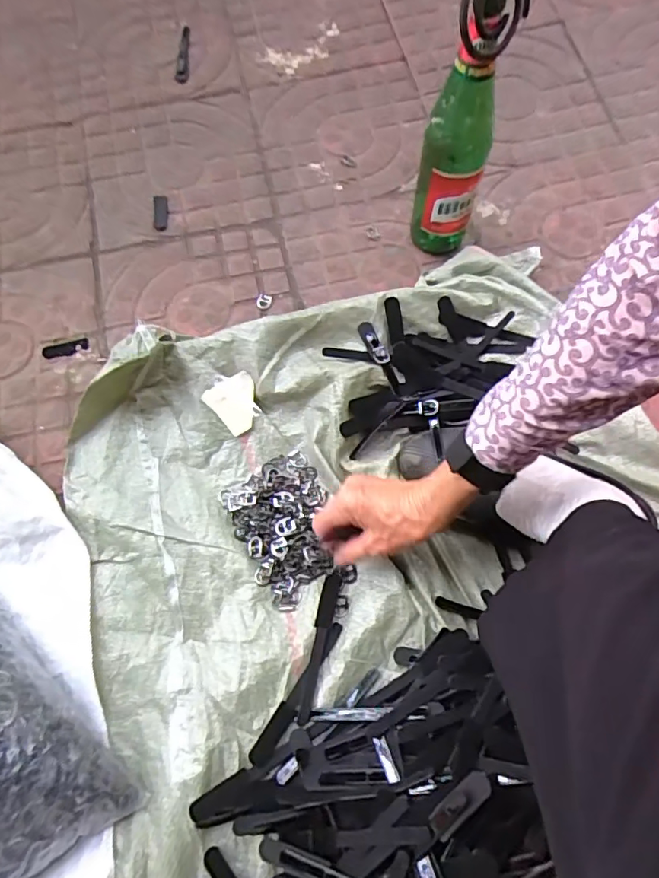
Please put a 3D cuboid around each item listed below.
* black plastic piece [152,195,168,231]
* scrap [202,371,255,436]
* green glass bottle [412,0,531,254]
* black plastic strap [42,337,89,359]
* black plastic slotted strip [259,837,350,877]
[{"bbox_3d":[-0.231,-0.309,0.714,0.018,0.012,0.060,-5,68,-1],"label":"black plastic piece"},{"bbox_3d":[-0.101,-0.042,0.581,0.054,0.004,0.059,-42,101,-7],"label":"scrap"},{"bbox_3d":[0.137,-0.317,0.548,0.071,0.297,0.069,14,69,6],"label":"green glass bottle"},{"bbox_3d":[-0.326,-0.112,0.645,0.055,0.004,0.021,-16,69,-6],"label":"black plastic strap"},{"bbox_3d":[0.008,0.346,0.409,0.140,0.008,0.018,3,66,25],"label":"black plastic slotted strip"}]

